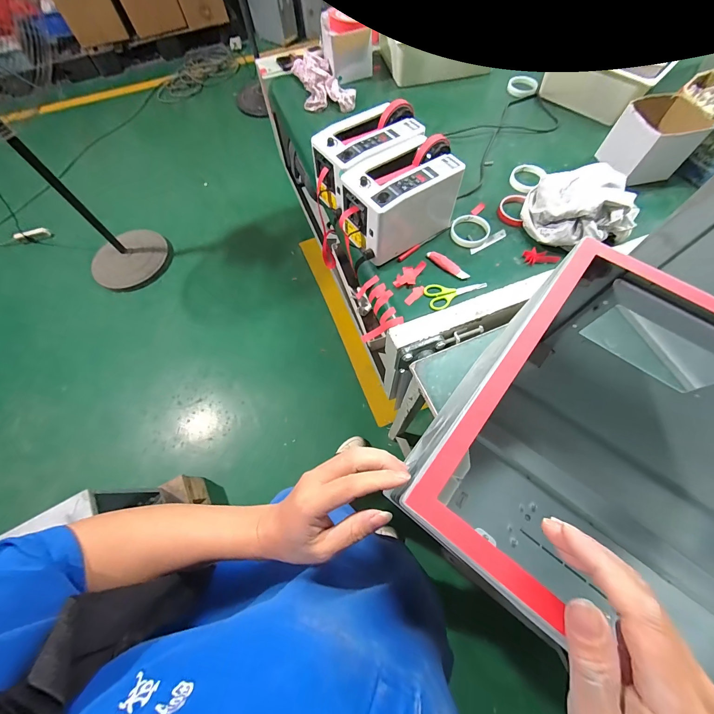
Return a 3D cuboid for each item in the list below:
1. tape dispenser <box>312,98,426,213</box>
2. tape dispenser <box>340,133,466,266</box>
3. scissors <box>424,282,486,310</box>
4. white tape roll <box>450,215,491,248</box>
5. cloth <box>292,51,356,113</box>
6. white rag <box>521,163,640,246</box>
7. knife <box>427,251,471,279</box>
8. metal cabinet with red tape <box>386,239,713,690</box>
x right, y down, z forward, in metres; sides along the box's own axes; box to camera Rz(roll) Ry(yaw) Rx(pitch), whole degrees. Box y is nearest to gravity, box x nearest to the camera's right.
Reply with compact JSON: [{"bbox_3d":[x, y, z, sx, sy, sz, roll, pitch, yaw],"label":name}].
[{"bbox_3d":[0.028,-0.439,0.706,0.237,0.143,0.160,-30,69,-10],"label":"tape dispenser"},{"bbox_3d":[0.090,-0.329,0.659,0.246,0.150,0.141,-35,69,-12],"label":"tape dispenser"},{"bbox_3d":[0.198,-0.142,0.645,0.123,0.005,0.063,-27,68,-9],"label":"scissors"},{"bbox_3d":[0.258,-0.286,0.707,0.083,0.014,0.086,-1,67,2],"label":"white tape roll"},{"bbox_3d":[-0.108,-0.861,0.963,0.156,0.047,0.298,-15,67,-4],"label":"cloth"},{"bbox_3d":[0.475,-0.322,0.668,0.201,0.102,0.183,-16,67,-4],"label":"white rag"},{"bbox_3d":[0.195,-0.198,0.671,0.027,0.007,0.101,-41,71,-14],"label":"knife"},{"bbox_3d":[0.358,0.202,0.339,0.552,0.335,0.305,33,72,15],"label":"metal cabinet with red tape"}]

